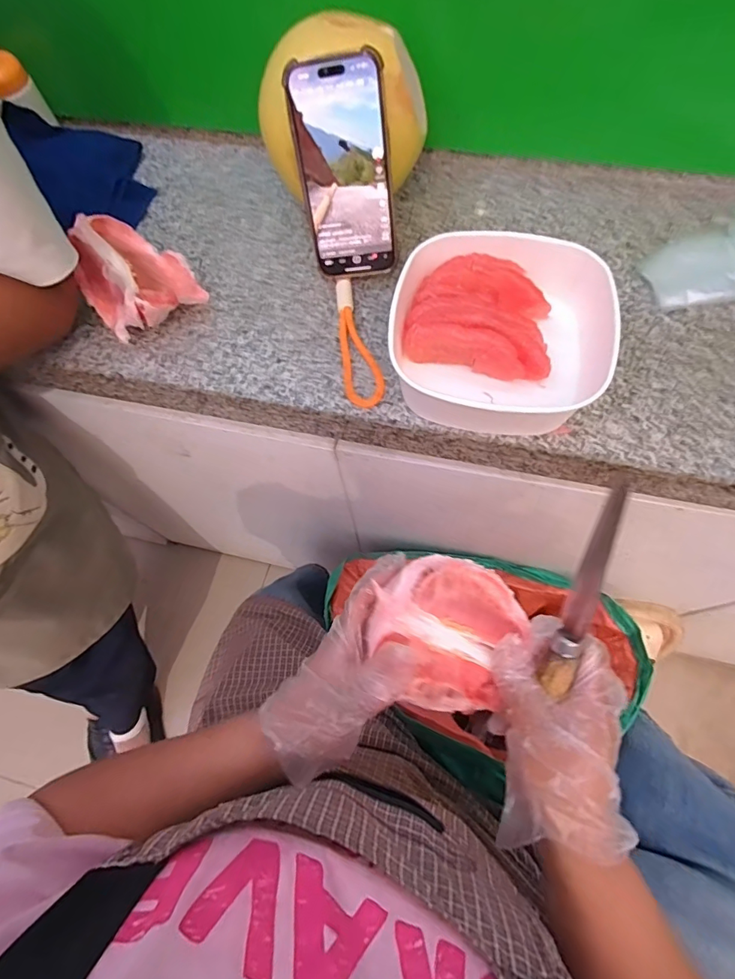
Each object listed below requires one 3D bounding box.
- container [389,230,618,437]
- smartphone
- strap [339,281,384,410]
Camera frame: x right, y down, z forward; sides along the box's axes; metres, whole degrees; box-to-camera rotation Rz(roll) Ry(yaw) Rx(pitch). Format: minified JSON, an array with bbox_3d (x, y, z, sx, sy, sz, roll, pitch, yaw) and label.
[{"bbox_3d":[0.107,-0.129,0.367,0.168,0.052,0.157,11,70,7],"label":"container"},{"bbox_3d":[-0.017,-0.249,0.372,0.067,0.145,0.006,-2,43,9],"label":"smartphone"},{"bbox_3d":[-0.007,-0.129,0.399,0.032,0.011,0.125,-6,69,0],"label":"strap"}]

